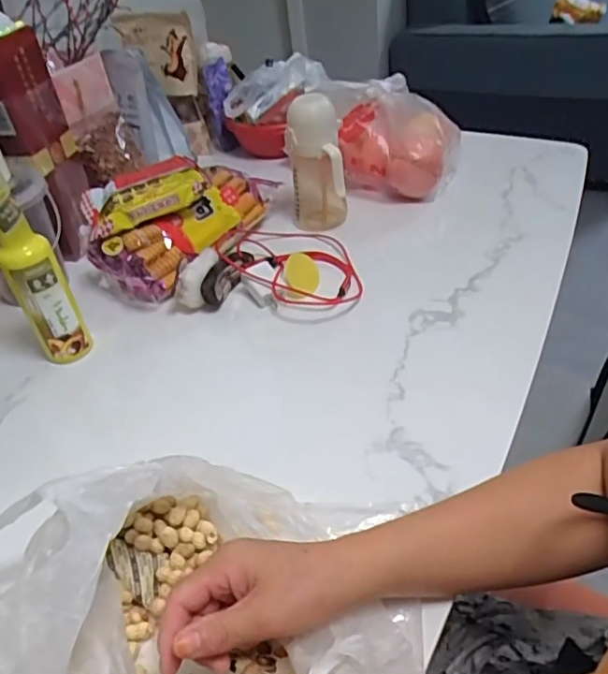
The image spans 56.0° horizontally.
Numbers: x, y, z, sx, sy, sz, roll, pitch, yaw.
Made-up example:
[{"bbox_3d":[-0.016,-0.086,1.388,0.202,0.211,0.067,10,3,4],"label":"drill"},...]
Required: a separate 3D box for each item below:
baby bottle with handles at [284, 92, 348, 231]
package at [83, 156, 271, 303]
[{"bbox_3d":[0.016,-0.230,0.769,0.072,0.174,0.071,-4,39,4],"label":"baby bottle with handles"},{"bbox_3d":[-0.167,-0.157,0.762,0.131,0.114,0.255,21,48,30],"label":"package"}]

